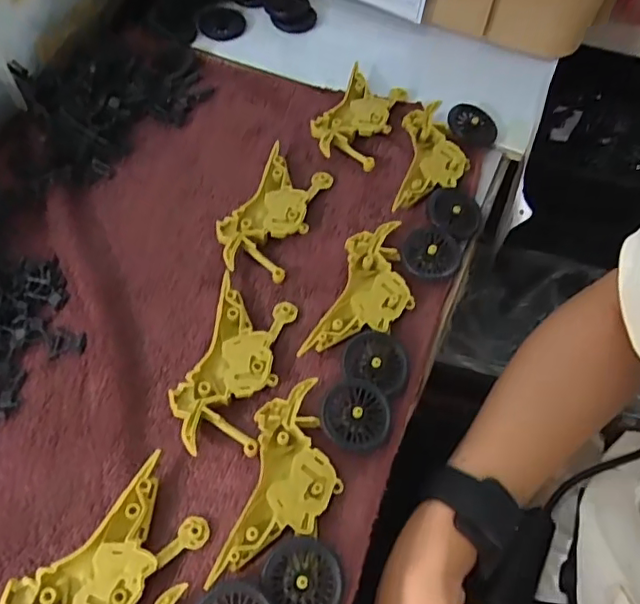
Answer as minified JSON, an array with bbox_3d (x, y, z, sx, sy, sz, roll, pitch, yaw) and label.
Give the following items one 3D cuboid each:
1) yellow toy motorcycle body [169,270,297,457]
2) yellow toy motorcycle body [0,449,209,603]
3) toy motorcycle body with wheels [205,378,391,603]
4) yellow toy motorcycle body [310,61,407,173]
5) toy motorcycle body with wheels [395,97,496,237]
[{"bbox_3d":[-0.047,0.034,0.320,0.048,0.009,0.101,12,59,4],"label":"yellow toy motorcycle body"},{"bbox_3d":[-0.100,0.125,0.262,0.045,0.011,0.099,36,64,18],"label":"yellow toy motorcycle body"},{"bbox_3d":[-0.007,0.089,0.285,0.059,0.014,0.114,17,59,7],"label":"toy motorcycle body with wheels"},{"bbox_3d":[0.027,-0.132,0.419,0.050,0.018,0.089,18,60,8],"label":"yellow toy motorcycle body"},{"bbox_3d":[0.086,-0.099,0.399,0.061,0.017,0.117,16,59,7],"label":"toy motorcycle body with wheels"}]

